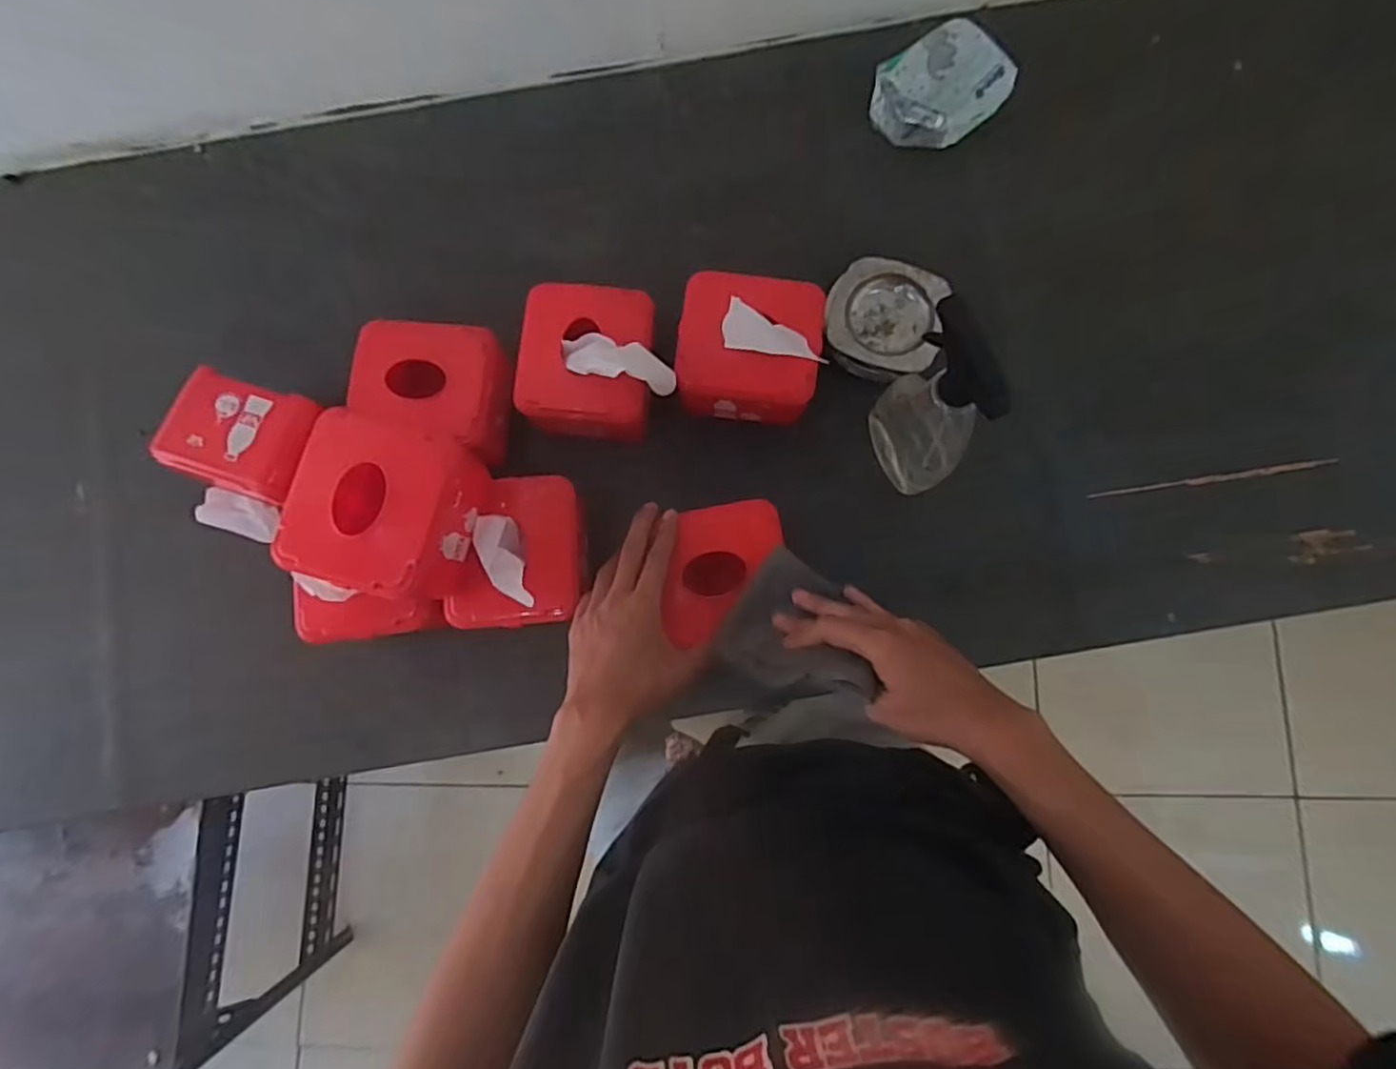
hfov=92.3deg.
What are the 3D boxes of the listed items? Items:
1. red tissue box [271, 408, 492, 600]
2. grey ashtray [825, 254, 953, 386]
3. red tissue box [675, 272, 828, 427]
[{"bbox_3d":[-0.241,-0.017,0.530,0.115,0.093,0.125,14,81,4],"label":"red tissue box"},{"bbox_3d":[0.187,-0.215,0.671,0.112,0.033,0.118,0,81,1],"label":"grey ashtray"},{"bbox_3d":[0.050,-0.179,0.622,0.132,0.132,0.117,5,81,2],"label":"red tissue box"}]

